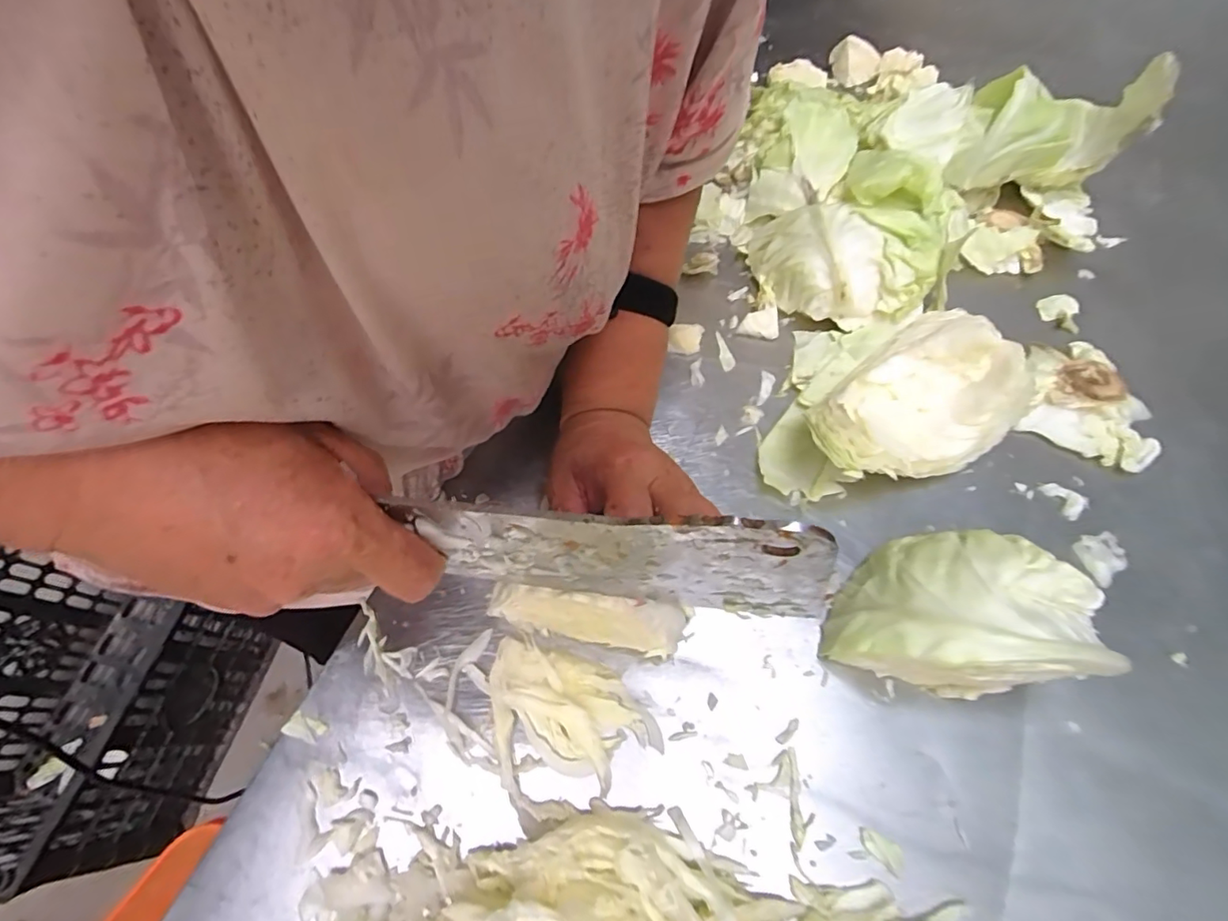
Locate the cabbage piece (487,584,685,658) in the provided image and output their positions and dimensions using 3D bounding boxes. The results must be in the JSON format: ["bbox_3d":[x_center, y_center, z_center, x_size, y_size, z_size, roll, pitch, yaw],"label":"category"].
[{"bbox_3d":[-0.016,0.083,0.292,0.103,0.069,0.020,9,64,3],"label":"cabbage piece"}]

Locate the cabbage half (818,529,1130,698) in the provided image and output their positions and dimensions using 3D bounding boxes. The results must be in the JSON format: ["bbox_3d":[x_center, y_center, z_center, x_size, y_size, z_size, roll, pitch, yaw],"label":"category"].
[{"bbox_3d":[0.183,0.074,0.299,0.115,0.072,0.091,11,64,5],"label":"cabbage half"}]

